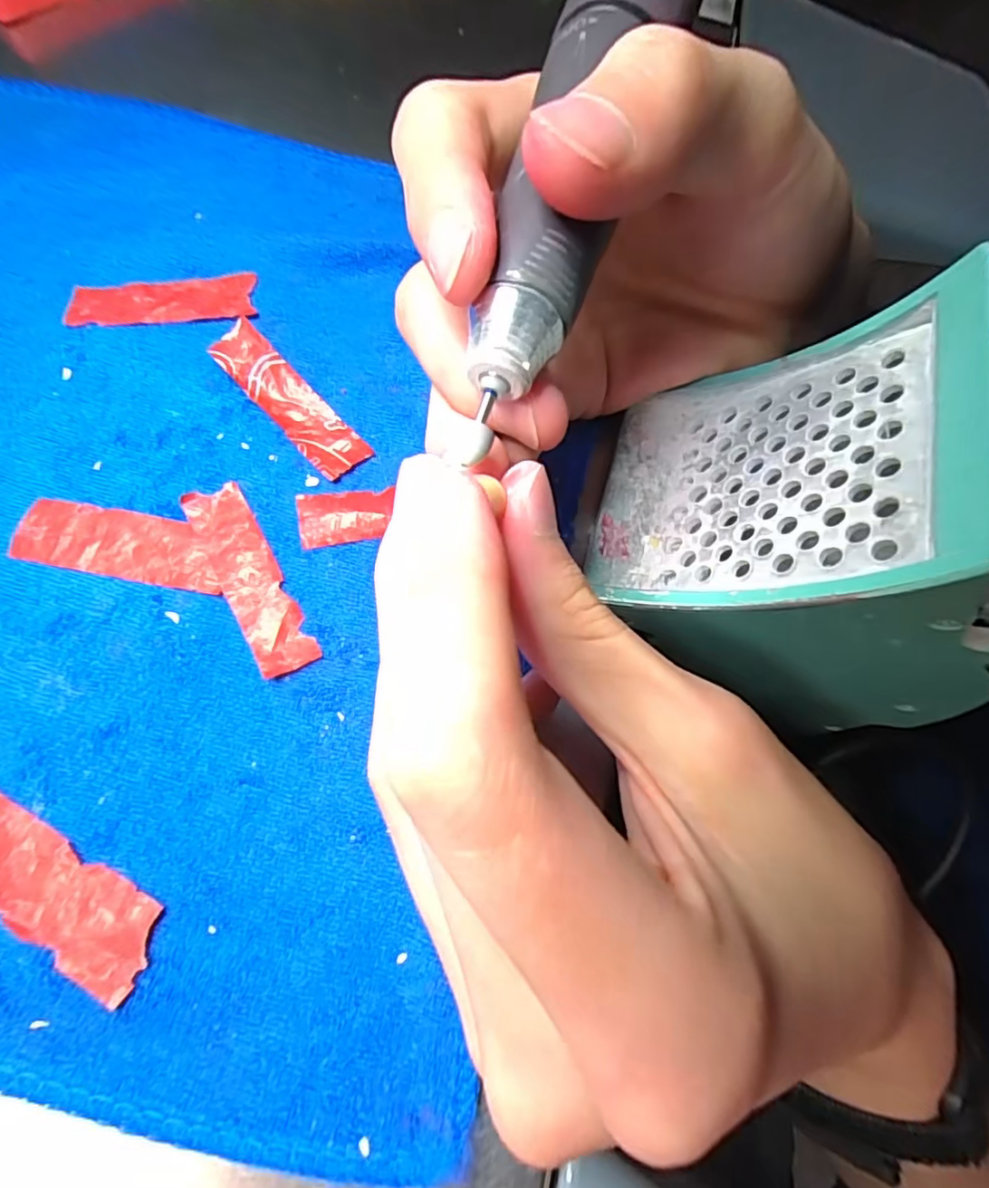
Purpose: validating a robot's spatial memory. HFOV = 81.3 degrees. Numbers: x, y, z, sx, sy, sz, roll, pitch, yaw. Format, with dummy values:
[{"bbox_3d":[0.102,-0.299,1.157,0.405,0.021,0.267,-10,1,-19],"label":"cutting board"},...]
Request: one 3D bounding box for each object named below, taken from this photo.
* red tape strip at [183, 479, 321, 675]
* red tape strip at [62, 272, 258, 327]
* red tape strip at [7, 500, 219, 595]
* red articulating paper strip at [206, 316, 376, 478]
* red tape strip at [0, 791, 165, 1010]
[{"bbox_3d":[-0.067,-0.005,0.157,0.015,0.004,0.058,-28,74,-11],"label":"red tape strip"},{"bbox_3d":[-0.108,-0.096,0.185,0.059,0.004,0.016,-4,71,-4],"label":"red tape strip"},{"bbox_3d":[-0.102,-0.014,0.158,0.057,0.004,0.019,10,71,1],"label":"red tape strip"},{"bbox_3d":[-0.062,-0.059,0.175,0.016,0.004,0.059,-42,84,-12],"label":"red articulating paper strip"},{"bbox_3d":[-0.101,0.066,0.130,0.058,0.004,0.019,29,64,8],"label":"red tape strip"}]

